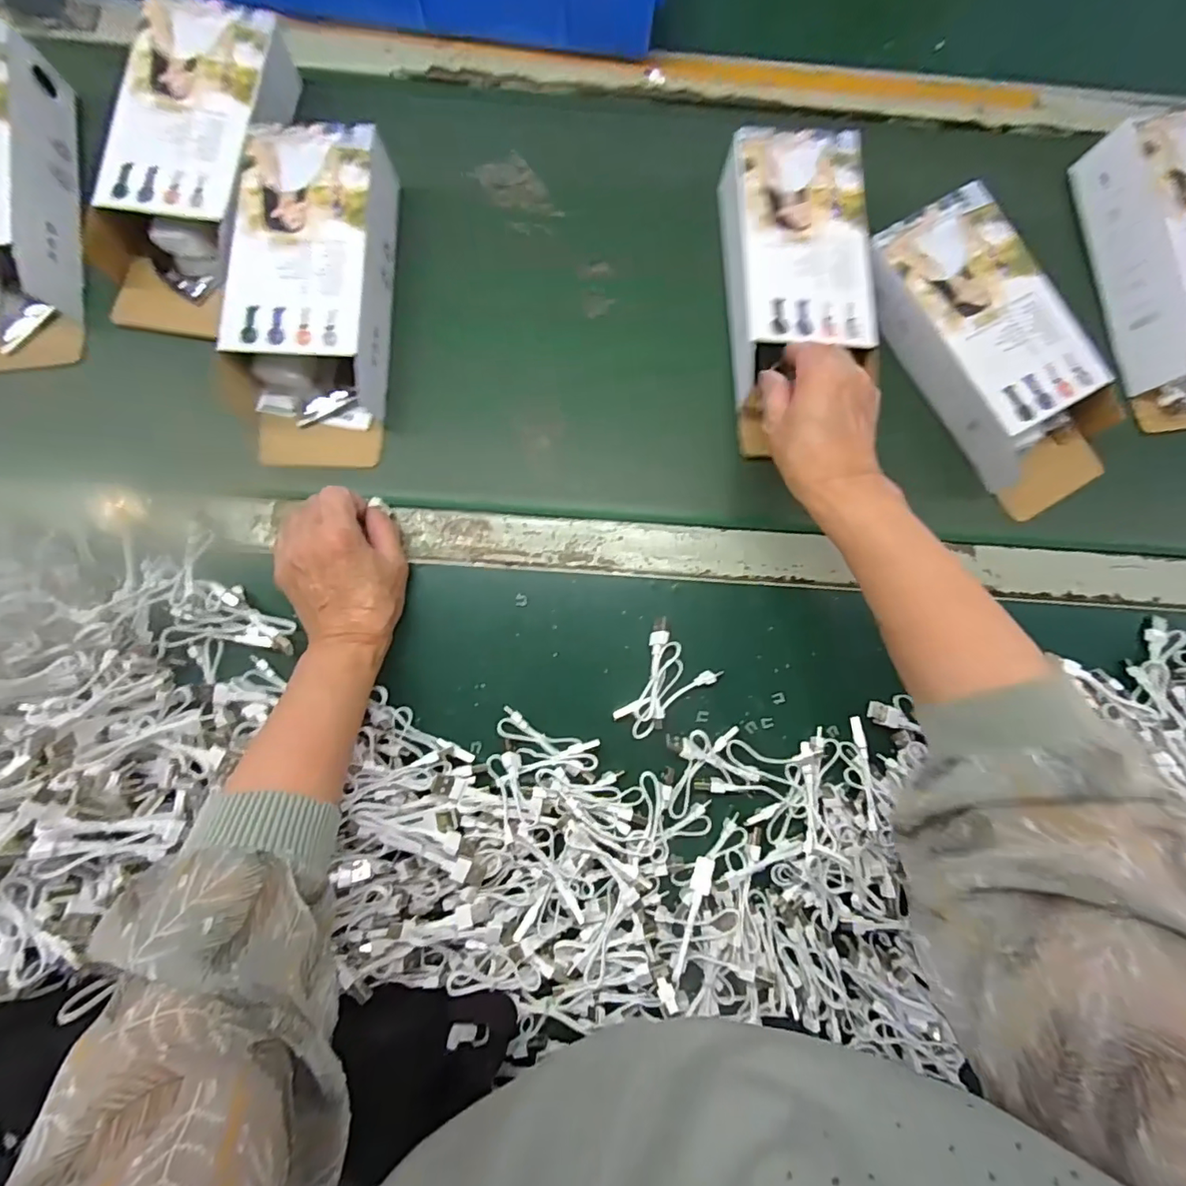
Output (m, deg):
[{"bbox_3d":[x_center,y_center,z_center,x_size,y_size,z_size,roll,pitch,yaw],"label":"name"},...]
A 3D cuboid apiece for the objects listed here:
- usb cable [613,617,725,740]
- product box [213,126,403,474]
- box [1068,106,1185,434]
[{"bbox_3d":[0.048,0.067,0.395,0.062,0.020,0.077,42,86,7],"label":"usb cable"},{"bbox_3d":[-0.225,-0.230,0.416,0.117,0.057,0.252,2,83,3],"label":"product box"},{"bbox_3d":[0.510,-0.274,0.450,0.114,0.058,0.253,-10,82,1],"label":"box"}]

